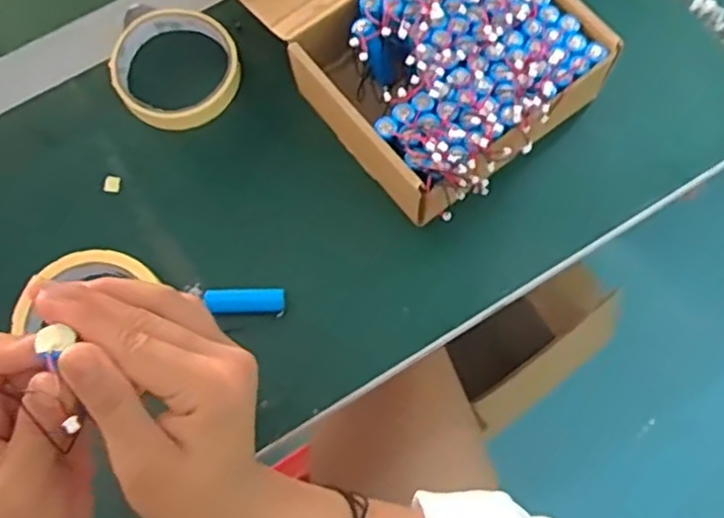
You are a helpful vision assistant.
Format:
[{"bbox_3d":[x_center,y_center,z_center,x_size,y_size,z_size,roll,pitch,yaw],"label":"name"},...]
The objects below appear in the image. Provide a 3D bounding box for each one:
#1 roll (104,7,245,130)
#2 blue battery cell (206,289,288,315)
[{"bbox_3d":[-0.131,-0.135,0.484,0.084,0.020,0.093,-27,73,-8],"label":"roll"},{"bbox_3d":[-0.071,0.027,0.426,0.047,0.012,0.014,-4,71,0],"label":"blue battery cell"}]

